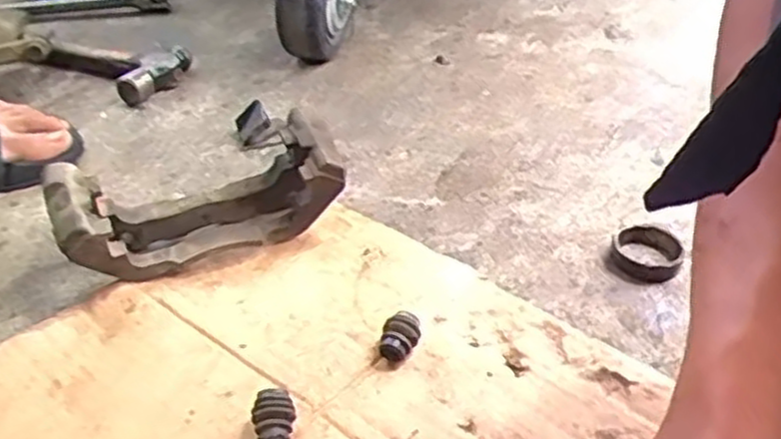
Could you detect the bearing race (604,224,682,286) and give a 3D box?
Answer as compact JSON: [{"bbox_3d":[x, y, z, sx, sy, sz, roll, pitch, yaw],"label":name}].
[{"bbox_3d":[0.185,0.023,0.576,0.050,0.013,0.060,14,37,17],"label":"bearing race"}]

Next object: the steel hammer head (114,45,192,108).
[{"bbox_3d":[-0.225,-0.141,0.771,0.030,0.027,0.095,17,38,21],"label":"steel hammer head"}]

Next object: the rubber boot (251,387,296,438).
[{"bbox_3d":[-0.062,0.108,0.422,0.022,0.025,0.024,-4,36,-8],"label":"rubber boot"}]

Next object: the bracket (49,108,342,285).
[{"bbox_3d":[-0.132,-0.010,0.547,0.184,0.075,0.057,-14,38,-21],"label":"bracket"}]

